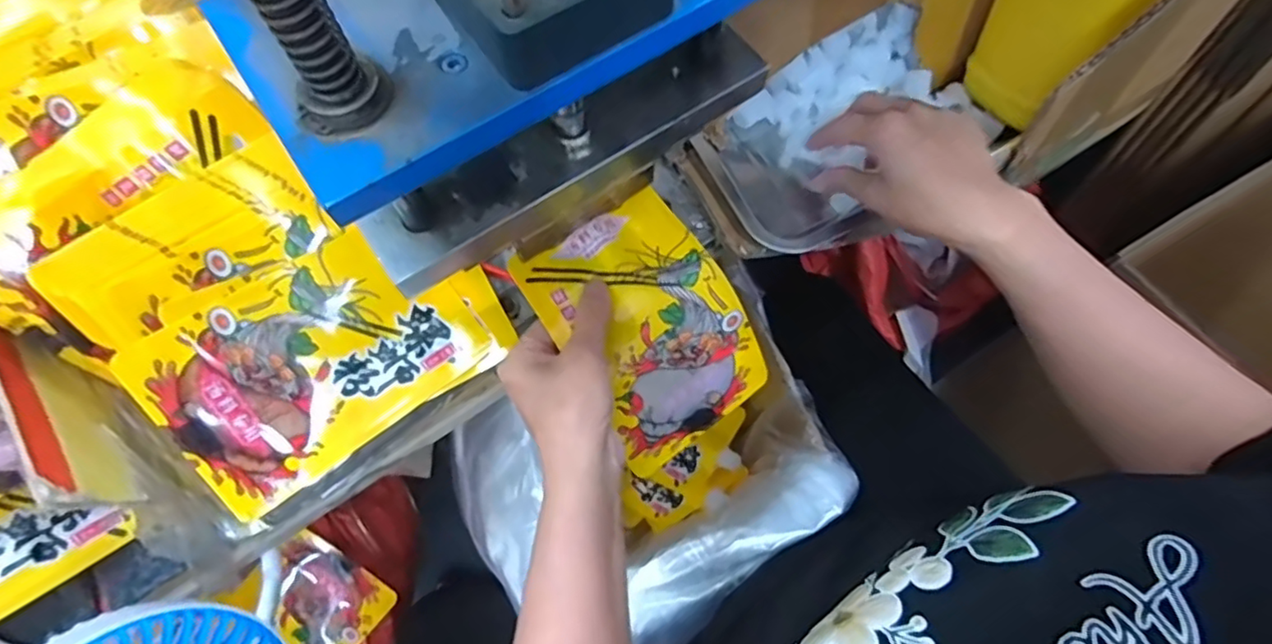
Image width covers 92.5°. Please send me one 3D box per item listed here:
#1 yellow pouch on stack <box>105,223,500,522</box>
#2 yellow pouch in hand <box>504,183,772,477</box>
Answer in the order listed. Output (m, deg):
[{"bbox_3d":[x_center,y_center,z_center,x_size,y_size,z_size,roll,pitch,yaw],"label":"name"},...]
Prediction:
[{"bbox_3d":[-0.190,0.020,0.371,0.172,0.023,0.115,-39,101,-24],"label":"yellow pouch on stack"},{"bbox_3d":[0.008,0.002,0.403,0.114,0.051,0.151,-33,73,-12],"label":"yellow pouch in hand"}]

